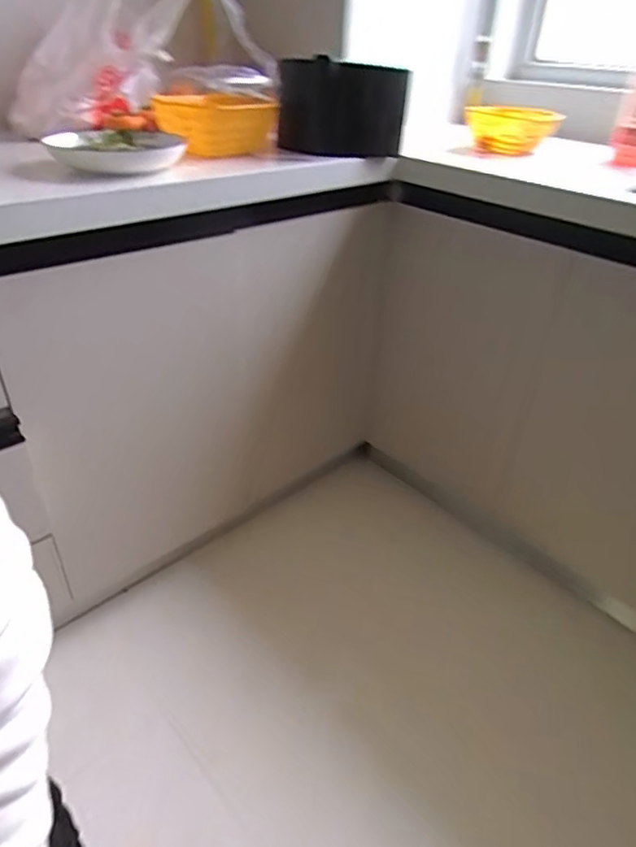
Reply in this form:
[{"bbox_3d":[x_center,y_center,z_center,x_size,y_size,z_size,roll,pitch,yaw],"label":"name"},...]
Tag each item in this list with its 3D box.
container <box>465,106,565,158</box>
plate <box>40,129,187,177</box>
[{"bbox_3d":[0.405,-0.621,1.171,0.181,0.093,0.164,7,35,6],"label":"container"},{"bbox_3d":[-0.299,-0.419,0.840,0.190,0.035,0.181,-3,35,-8],"label":"plate"}]

